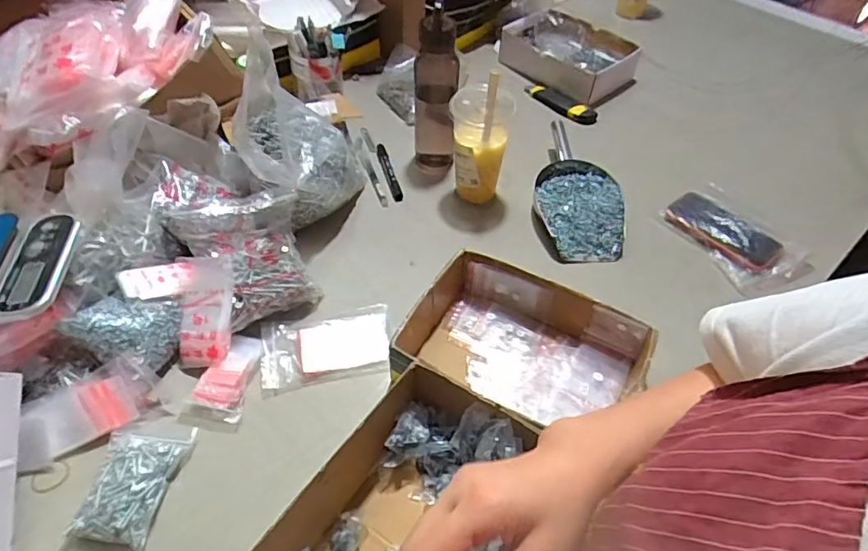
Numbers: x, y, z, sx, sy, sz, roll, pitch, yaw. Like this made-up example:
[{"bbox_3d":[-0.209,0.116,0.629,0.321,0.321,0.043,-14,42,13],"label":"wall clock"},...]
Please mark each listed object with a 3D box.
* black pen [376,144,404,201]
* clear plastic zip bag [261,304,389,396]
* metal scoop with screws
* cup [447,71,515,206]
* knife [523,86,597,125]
[{"bbox_3d":[-0.075,-0.171,0.865,0.018,0.015,0.157,-11,51,-10],"label":"black pen"},{"bbox_3d":[-0.131,0.084,0.644,0.150,0.014,0.100,-7,50,-7],"label":"clear plastic zip bag"},{"bbox_3d":[0.216,-0.131,0.817,0.124,0.058,0.237,0,50,-2],"label":"metal scoop with screws"},{"bbox_3d":[0.067,-0.204,0.771,0.083,0.218,0.082,1,50,-1],"label":"cup"},{"bbox_3d":[0.240,-0.335,1.020,0.159,0.029,0.038,37,58,27],"label":"knife"}]

